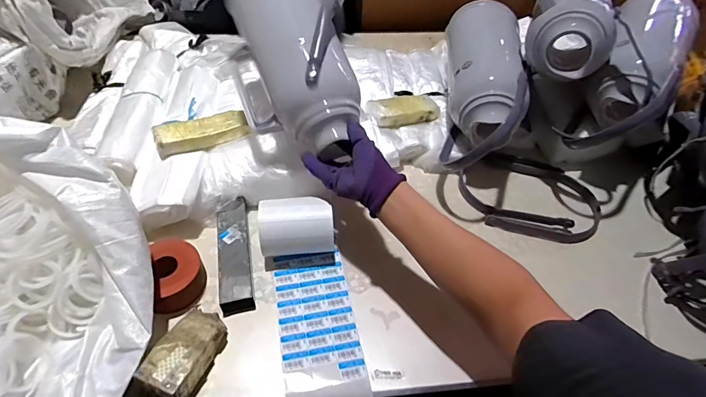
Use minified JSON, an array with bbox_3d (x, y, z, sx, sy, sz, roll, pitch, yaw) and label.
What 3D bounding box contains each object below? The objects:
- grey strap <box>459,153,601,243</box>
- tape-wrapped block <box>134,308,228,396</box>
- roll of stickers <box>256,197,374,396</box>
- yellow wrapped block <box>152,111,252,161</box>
[{"bbox_3d":[0.322,-0.004,0.751,0.248,0.027,0.180,18,48,13],"label":"grey strap"},{"bbox_3d":[-0.214,0.198,0.525,0.066,0.050,0.124,16,47,12],"label":"tape-wrapped block"},{"bbox_3d":[-0.057,0.156,0.589,0.120,0.079,0.332,-11,65,-14],"label":"roll of stickers"},{"bbox_3d":[-0.269,-0.122,0.729,0.162,0.032,0.062,-23,52,-23],"label":"yellow wrapped block"}]

